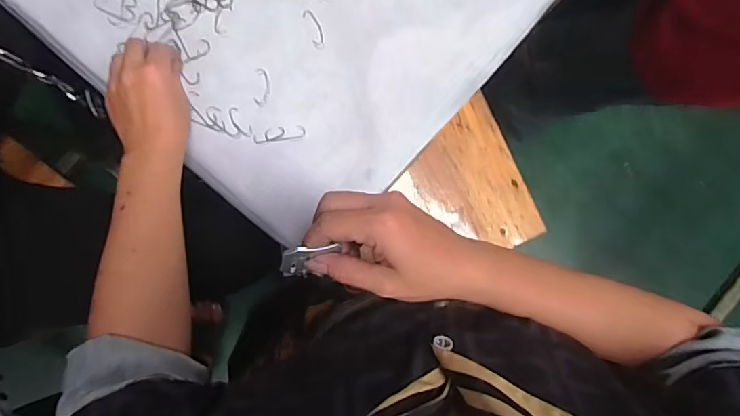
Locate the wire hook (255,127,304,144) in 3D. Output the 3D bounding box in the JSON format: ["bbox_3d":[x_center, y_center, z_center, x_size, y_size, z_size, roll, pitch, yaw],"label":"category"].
[{"bbox_3d":[-0.094,-0.078,0.507,0.051,0.004,0.016,-9,87,-7],"label":"wire hook"}]

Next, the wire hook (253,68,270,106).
[{"bbox_3d":[-0.113,-0.127,0.509,0.015,0.004,0.039,7,86,-6],"label":"wire hook"}]

